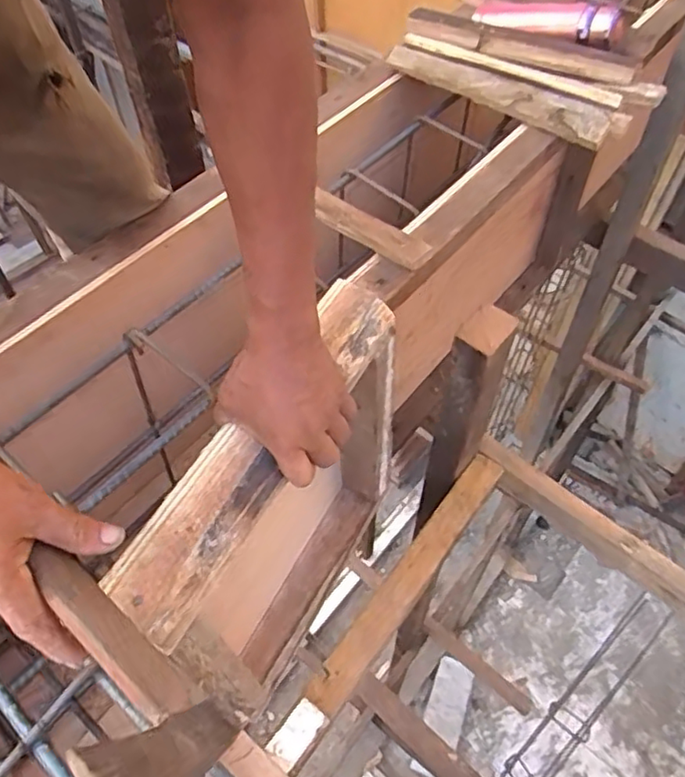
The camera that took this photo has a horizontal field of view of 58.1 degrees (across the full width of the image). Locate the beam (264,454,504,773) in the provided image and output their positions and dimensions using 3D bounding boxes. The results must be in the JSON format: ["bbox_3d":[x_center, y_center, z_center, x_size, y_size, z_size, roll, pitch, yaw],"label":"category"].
[{"bbox_3d":[0.082,0.290,0.885,0.048,0.027,0.527,31,60,21],"label":"beam"}]

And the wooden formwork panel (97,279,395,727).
[{"bbox_3d":[-0.062,0.145,0.680,0.080,0.390,0.344,25,58,17],"label":"wooden formwork panel"}]

